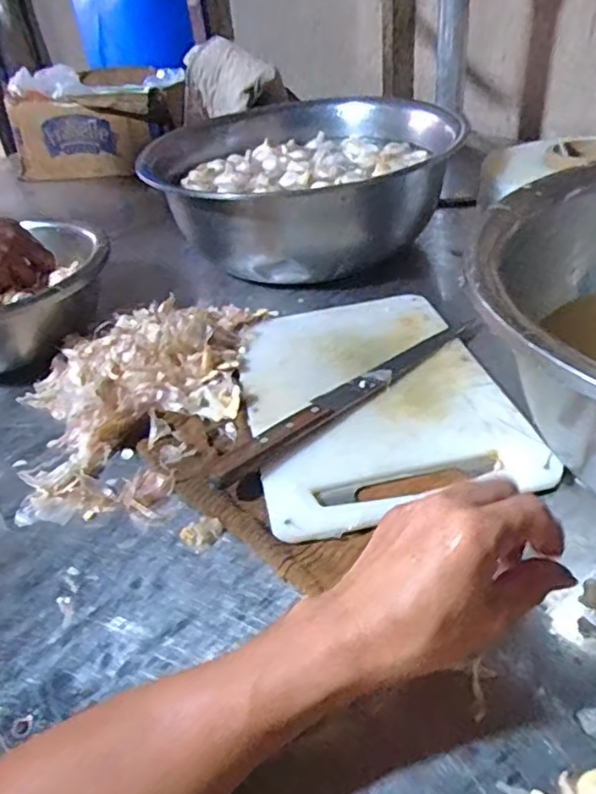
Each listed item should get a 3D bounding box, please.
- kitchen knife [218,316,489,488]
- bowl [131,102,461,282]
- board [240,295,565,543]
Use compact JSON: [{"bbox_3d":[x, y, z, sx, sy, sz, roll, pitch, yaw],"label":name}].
[{"bbox_3d":[0.057,-0.010,0.601,0.349,0.018,0.044,-33,44,-30],"label":"kitchen knife"},{"bbox_3d":[-0.002,-0.313,0.911,0.384,0.147,0.407,-4,37,3],"label":"bowl"},{"bbox_3d":[0.069,-0.012,0.620,0.237,0.013,0.349,-11,37,-5],"label":"board"}]

